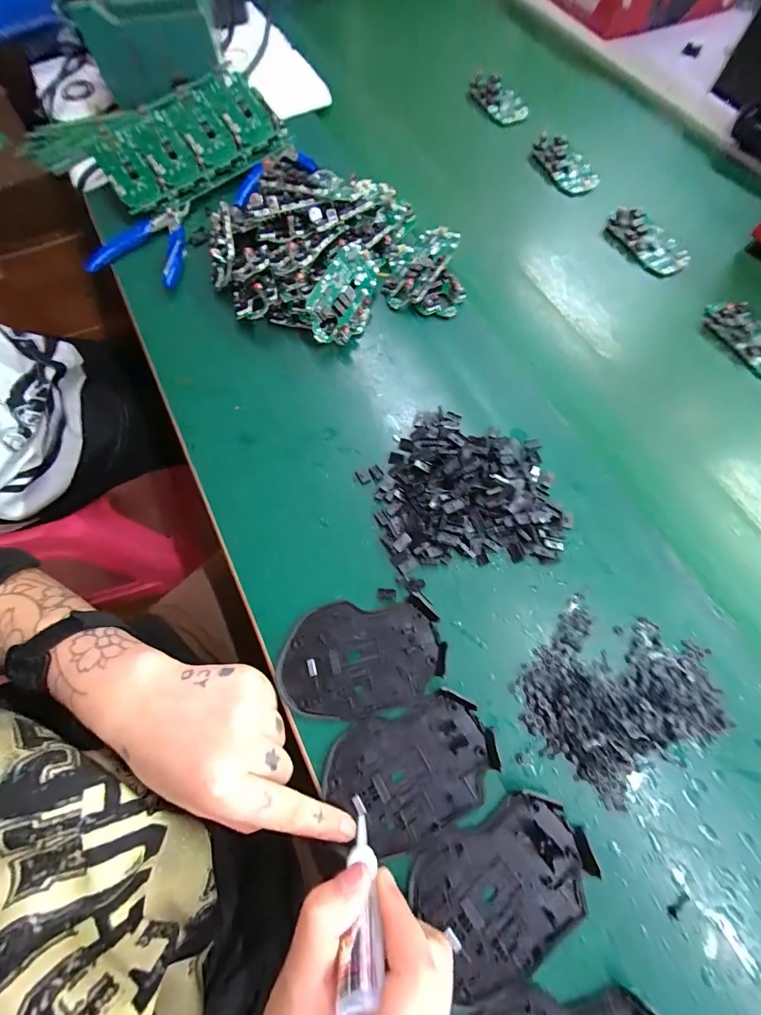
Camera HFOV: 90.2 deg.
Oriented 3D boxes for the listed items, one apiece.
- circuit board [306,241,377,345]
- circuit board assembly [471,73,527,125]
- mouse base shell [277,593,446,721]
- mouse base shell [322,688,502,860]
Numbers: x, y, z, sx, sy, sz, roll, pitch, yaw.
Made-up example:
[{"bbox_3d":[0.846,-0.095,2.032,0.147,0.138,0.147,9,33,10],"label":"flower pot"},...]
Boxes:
[{"bbox_3d":[-0.031,-0.195,0.351,0.054,0.015,0.098,29,77,-34],"label":"circuit board"},{"bbox_3d":[0.150,-0.526,0.490,0.032,0.022,0.089,-34,73,-11],"label":"circuit board assembly"},{"bbox_3d":[-0.015,0.103,0.264,0.112,0.008,0.073,-14,70,-4],"label":"mouse base shell"},{"bbox_3d":[0.020,0.165,0.238,0.103,0.013,0.069,-22,71,-7],"label":"mouse base shell"}]

